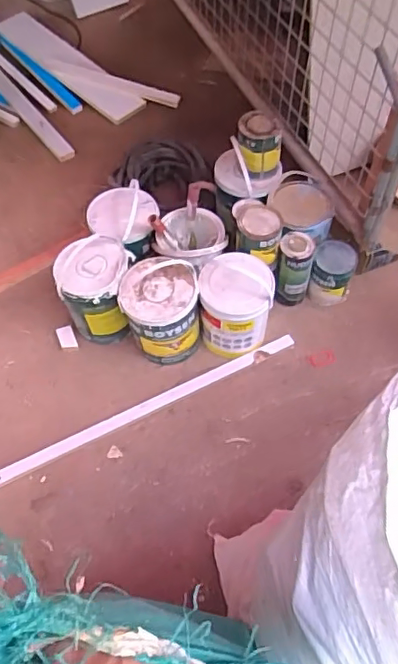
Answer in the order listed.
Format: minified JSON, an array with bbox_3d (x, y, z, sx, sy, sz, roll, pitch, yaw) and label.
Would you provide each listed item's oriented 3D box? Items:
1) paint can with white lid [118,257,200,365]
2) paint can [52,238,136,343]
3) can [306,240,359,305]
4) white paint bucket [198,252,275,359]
[{"bbox_3d":[-0.090,-0.053,1.312,0.173,0.249,0.174,-4,58,-1],"label":"paint can with white lid"},{"bbox_3d":[-0.247,-0.095,1.358,0.170,0.237,0.173,-1,58,1],"label":"paint can"},{"bbox_3d":[0.343,-0.151,1.434,0.102,0.133,0.125,19,60,13],"label":"can"},{"bbox_3d":[0.085,-0.064,1.334,0.165,0.220,0.180,-1,58,1],"label":"white paint bucket"}]

